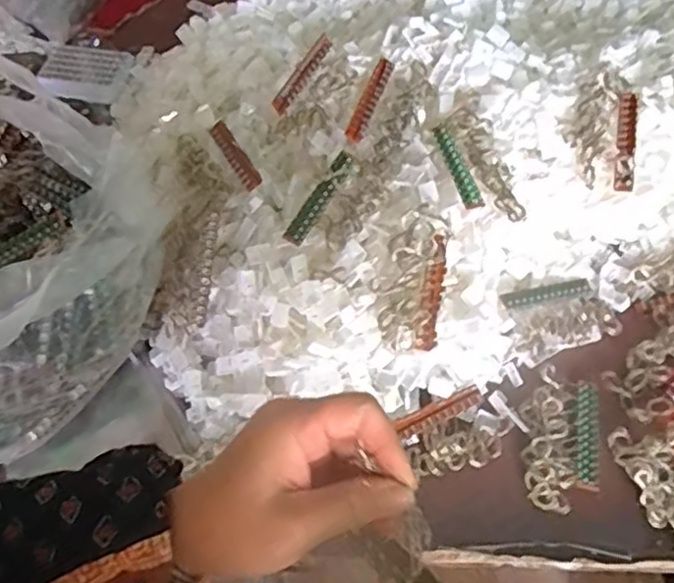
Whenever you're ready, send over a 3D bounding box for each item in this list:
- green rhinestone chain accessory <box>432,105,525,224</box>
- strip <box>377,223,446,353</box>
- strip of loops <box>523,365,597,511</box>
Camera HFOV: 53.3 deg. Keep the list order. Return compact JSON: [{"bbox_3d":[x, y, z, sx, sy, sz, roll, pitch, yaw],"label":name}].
[{"bbox_3d":[0.155,-0.142,0.753,0.054,0.028,0.158,-15,58,-9],"label":"green rhinestone chain accessory"},{"bbox_3d":[0.079,-0.008,0.709,0.068,0.045,0.134,9,82,6],"label":"strip"},{"bbox_3d":[0.240,0.158,0.719,0.075,0.013,0.151,9,57,7],"label":"strip of loops"}]

